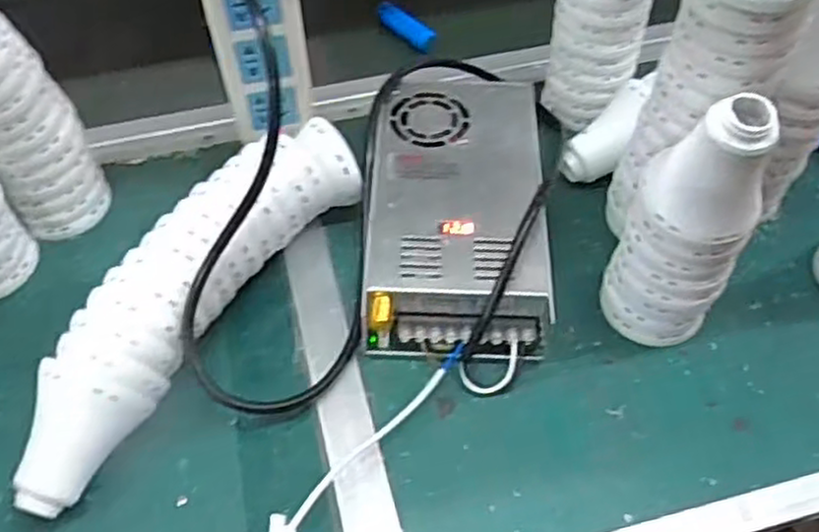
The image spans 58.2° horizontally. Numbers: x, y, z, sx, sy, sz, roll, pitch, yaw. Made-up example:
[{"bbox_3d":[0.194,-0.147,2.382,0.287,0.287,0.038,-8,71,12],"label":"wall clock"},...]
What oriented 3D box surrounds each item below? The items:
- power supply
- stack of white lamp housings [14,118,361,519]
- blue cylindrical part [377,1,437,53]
[{"bbox_3d":[0.033,-0.039,0.512,0.115,0.054,0.211,2,54,1],"label":"power supply"},{"bbox_3d":[-0.141,0.018,0.464,0.074,0.068,0.278,30,60,20],"label":"stack of white lamp housings"},{"bbox_3d":[-0.004,-0.215,0.657,0.016,0.016,0.071,-35,61,-22],"label":"blue cylindrical part"}]

